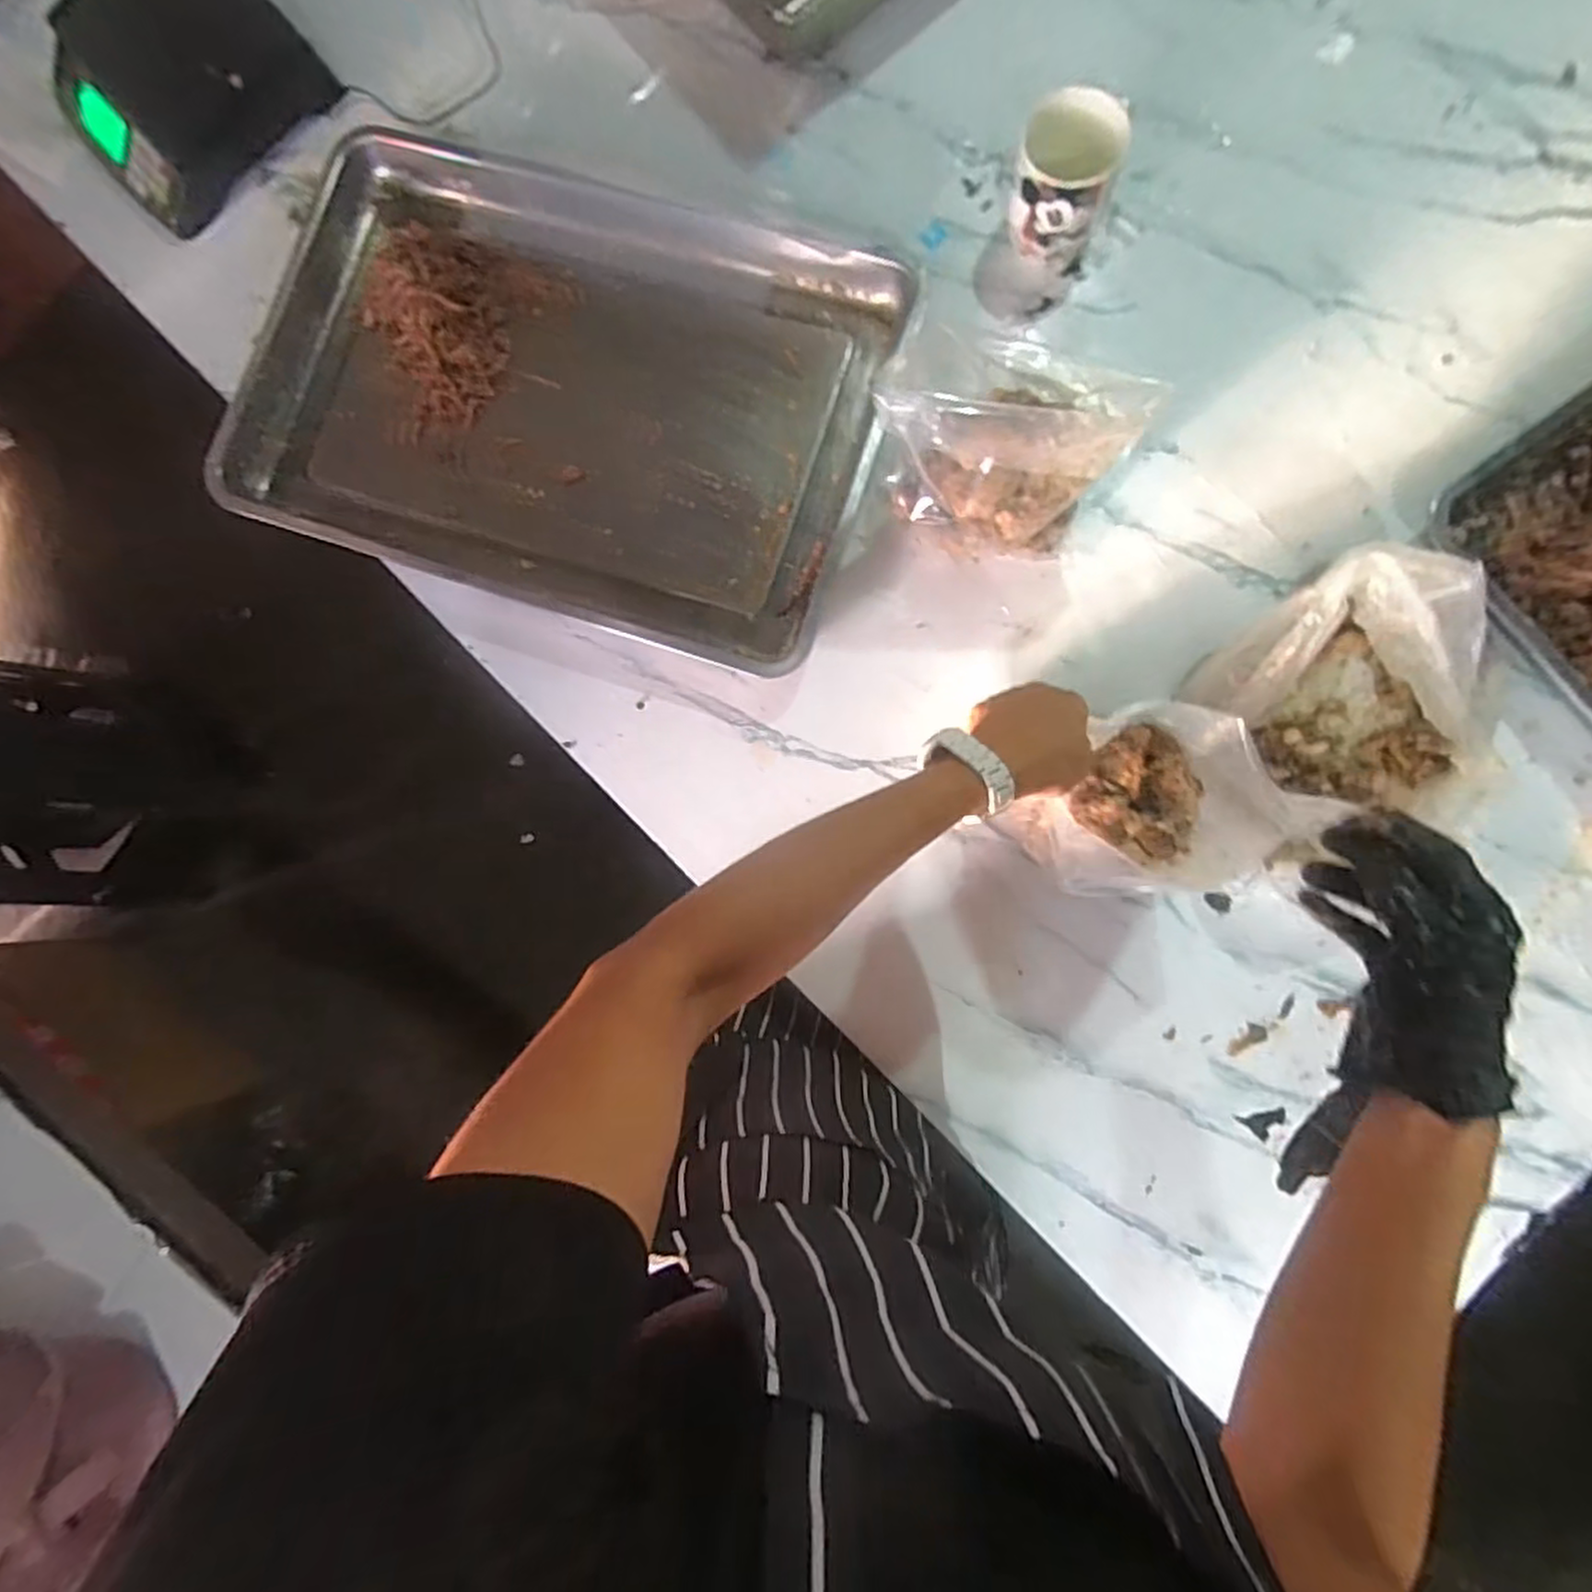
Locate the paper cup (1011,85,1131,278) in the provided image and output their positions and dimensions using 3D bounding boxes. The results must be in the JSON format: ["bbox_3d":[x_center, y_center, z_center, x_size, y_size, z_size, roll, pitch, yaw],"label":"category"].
[{"bbox_3d":[0.223,-0.506,0.617,0.081,0.109,0.065,17,88,6],"label":"paper cup"}]

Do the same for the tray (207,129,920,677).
[{"bbox_3d":[-0.215,-0.376,0.683,0.586,0.040,0.398,17,88,6],"label":"tray"}]

